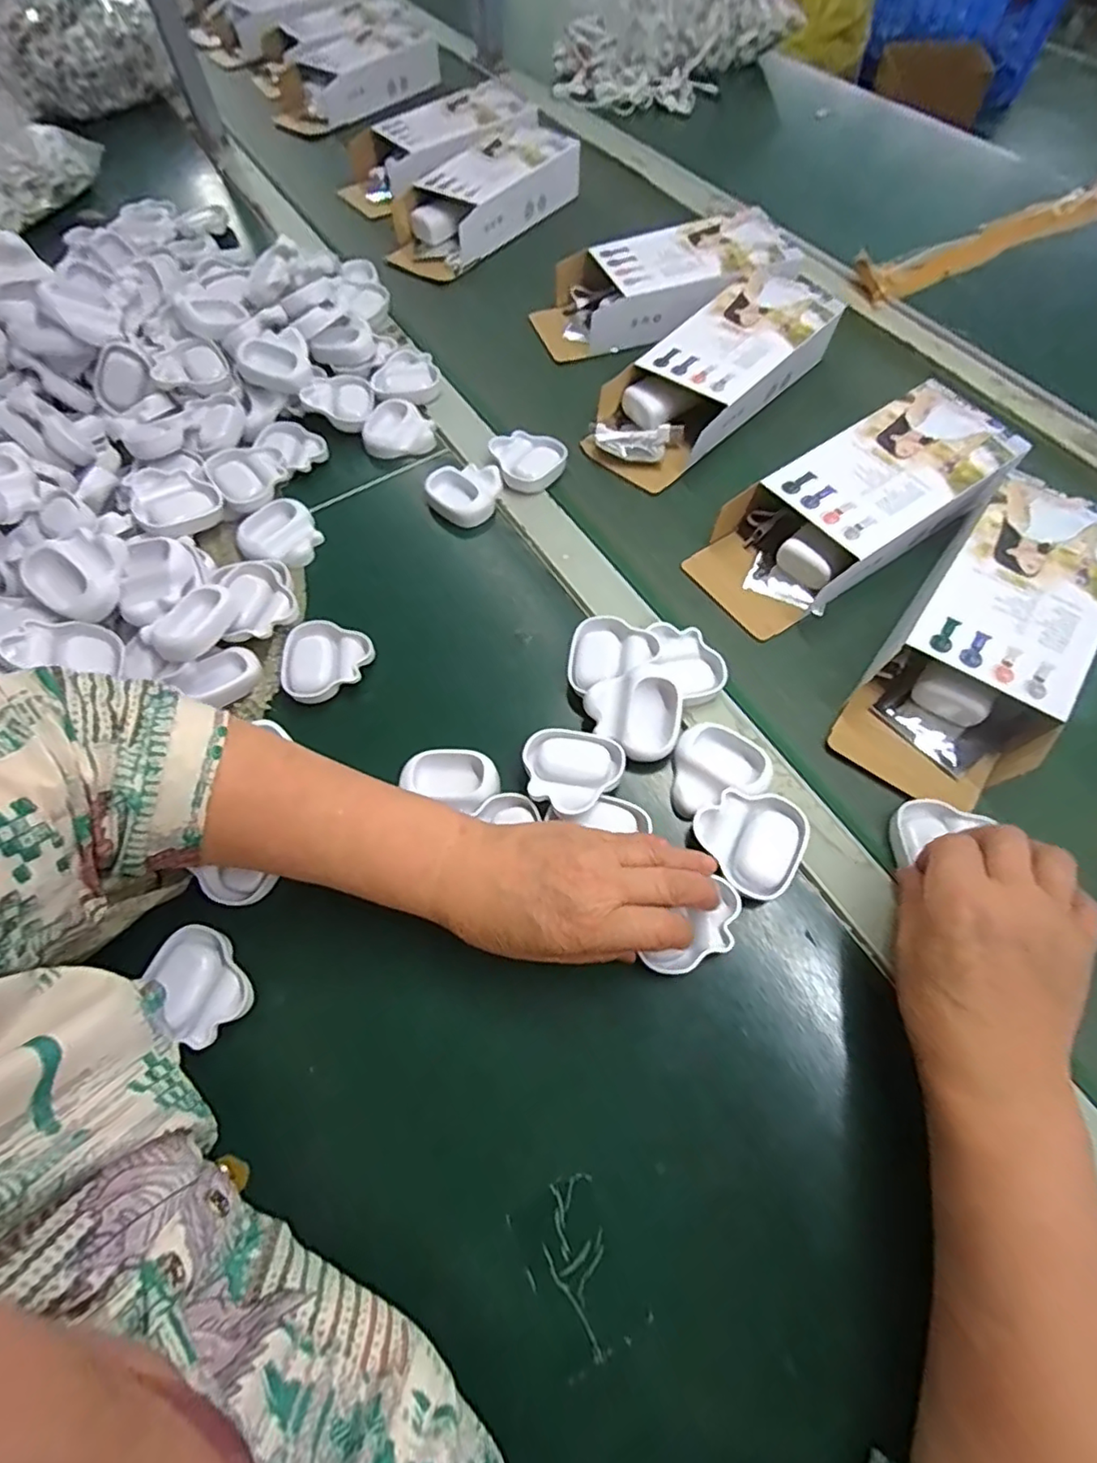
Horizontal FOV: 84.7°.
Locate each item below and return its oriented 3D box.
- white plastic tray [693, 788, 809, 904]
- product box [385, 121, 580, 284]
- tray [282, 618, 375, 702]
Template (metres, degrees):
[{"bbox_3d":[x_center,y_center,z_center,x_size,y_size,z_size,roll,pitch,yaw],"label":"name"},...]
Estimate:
[{"bbox_3d":[0.119,0.065,0.362,0.059,0.013,0.061,22,67,8],"label":"white plastic tray"},{"bbox_3d":[-0.077,-0.632,0.707,0.123,0.063,0.250,37,70,14],"label":"product box"},{"bbox_3d":[-0.165,-0.054,0.442,0.065,0.019,0.061,-30,70,-14],"label":"tray"}]

